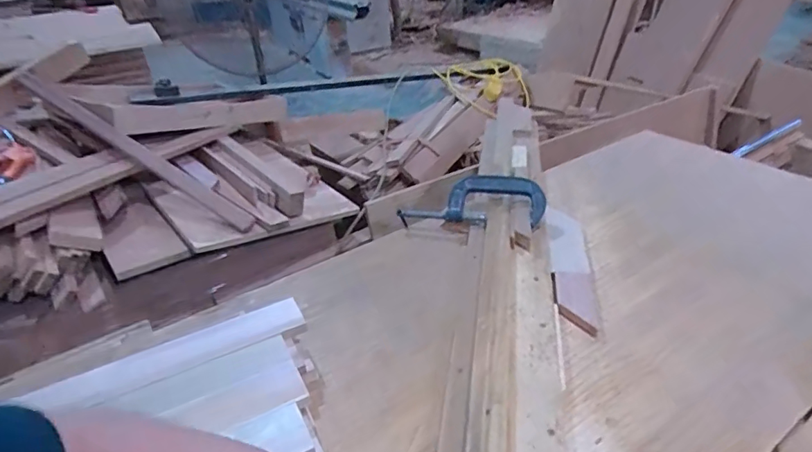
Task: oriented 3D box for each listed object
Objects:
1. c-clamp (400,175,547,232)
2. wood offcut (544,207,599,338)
[{"bbox_3d":[0.120,-0.044,0.910,0.260,0.059,0.109,1,29,10],"label":"c-clamp"},{"bbox_3d":[0.263,0.058,0.796,0.065,0.008,0.295,13,35,3],"label":"wood offcut"}]

